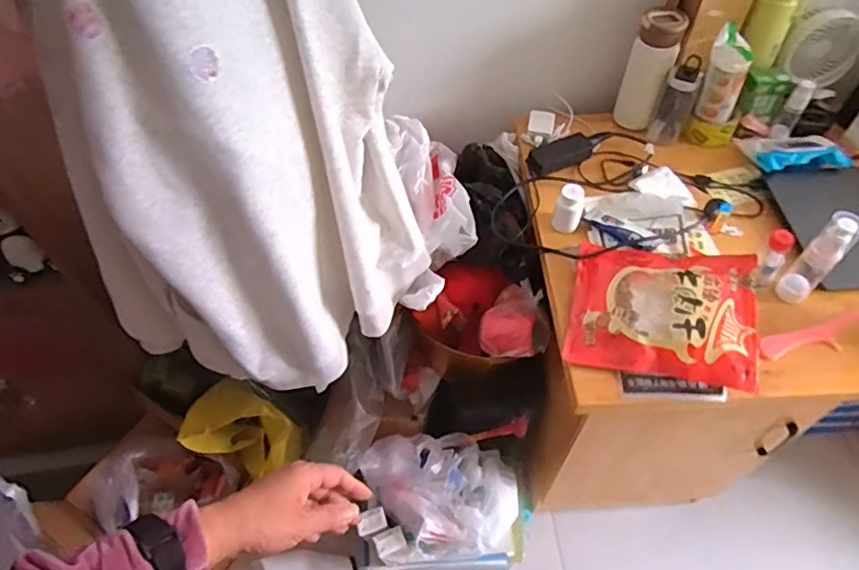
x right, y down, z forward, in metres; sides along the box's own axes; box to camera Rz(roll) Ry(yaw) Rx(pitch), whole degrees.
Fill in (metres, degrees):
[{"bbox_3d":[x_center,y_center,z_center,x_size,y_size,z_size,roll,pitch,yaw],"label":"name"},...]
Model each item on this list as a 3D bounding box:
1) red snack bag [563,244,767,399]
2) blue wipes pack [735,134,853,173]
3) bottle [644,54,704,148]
[{"bbox_3d":[0.324,0.030,0.798,0.234,0.053,0.206,12,55,10],"label":"red snack bag"},{"bbox_3d":[0.629,-0.239,0.986,0.151,0.032,0.109,-4,54,-2],"label":"blue wipes pack"},{"bbox_3d":[0.422,-0.312,0.986,0.057,0.137,0.056,25,58,18],"label":"bottle"}]

